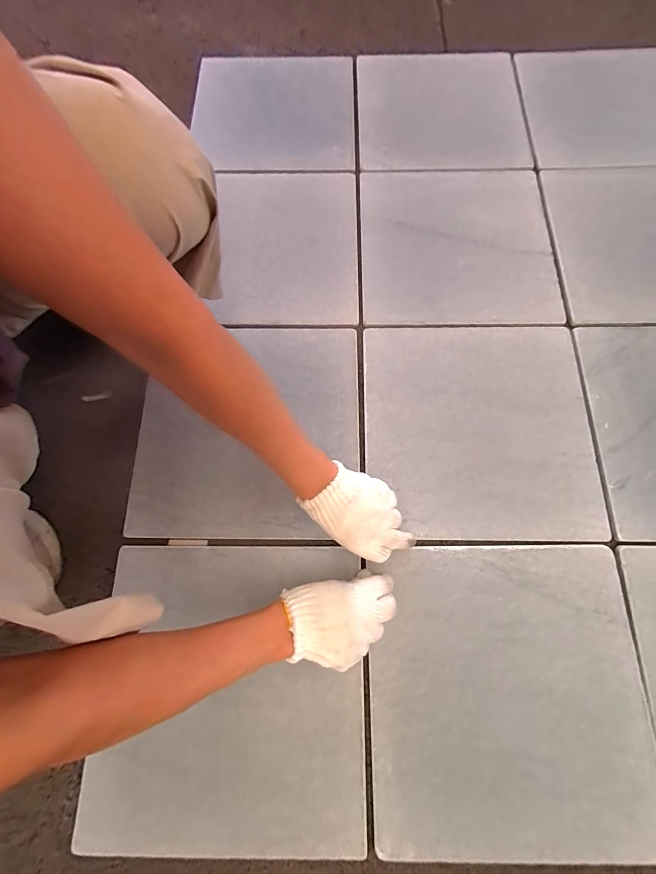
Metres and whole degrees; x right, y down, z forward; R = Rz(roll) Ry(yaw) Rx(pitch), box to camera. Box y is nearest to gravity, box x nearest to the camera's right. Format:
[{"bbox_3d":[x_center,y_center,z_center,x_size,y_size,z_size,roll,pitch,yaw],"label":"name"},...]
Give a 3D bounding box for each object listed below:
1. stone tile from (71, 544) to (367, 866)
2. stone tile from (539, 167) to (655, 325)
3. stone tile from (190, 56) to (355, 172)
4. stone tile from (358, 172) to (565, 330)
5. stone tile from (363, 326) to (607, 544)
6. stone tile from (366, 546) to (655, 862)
[{"bbox_3d":[-0.111,0.289,0.394,0.297,0.019,0.304,1,75,1],"label":"stone tile"},{"bbox_3d":[0.515,-0.315,0.545,0.307,0.022,0.294,1,75,1],"label":"stone tile"},{"bbox_3d":[-0.109,-0.618,0.647,0.308,0.022,0.297,0,75,1],"label":"stone tile"},{"bbox_3d":[0.203,-0.313,0.556,0.299,0.012,0.298,0,75,1],"label":"stone tile"},{"bbox_3d":[0.199,-0.015,0.473,0.293,0.011,0.298,1,75,1],"label":"stone tile"},{"bbox_3d":[0.199,0.282,0.392,0.298,0.009,0.293,0,75,1],"label":"stone tile"}]

